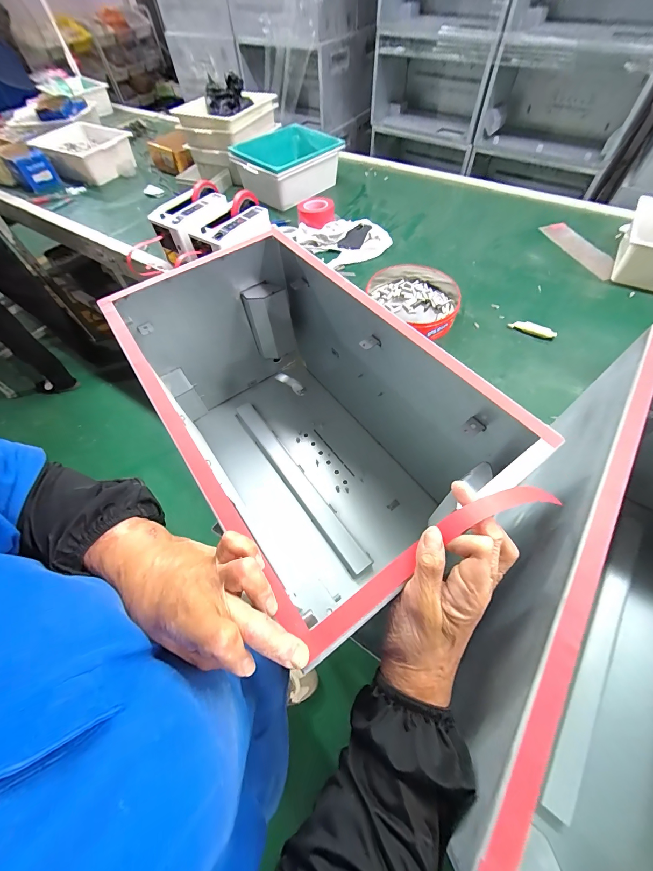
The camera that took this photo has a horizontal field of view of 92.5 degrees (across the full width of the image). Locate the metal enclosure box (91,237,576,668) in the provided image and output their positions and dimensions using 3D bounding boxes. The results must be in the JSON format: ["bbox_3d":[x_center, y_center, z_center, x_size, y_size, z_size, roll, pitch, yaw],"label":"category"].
[{"bbox_3d":[-0.046,-0.022,0.545,0.331,0.376,0.563,-30,65,-14],"label":"metal enclosure box"}]

